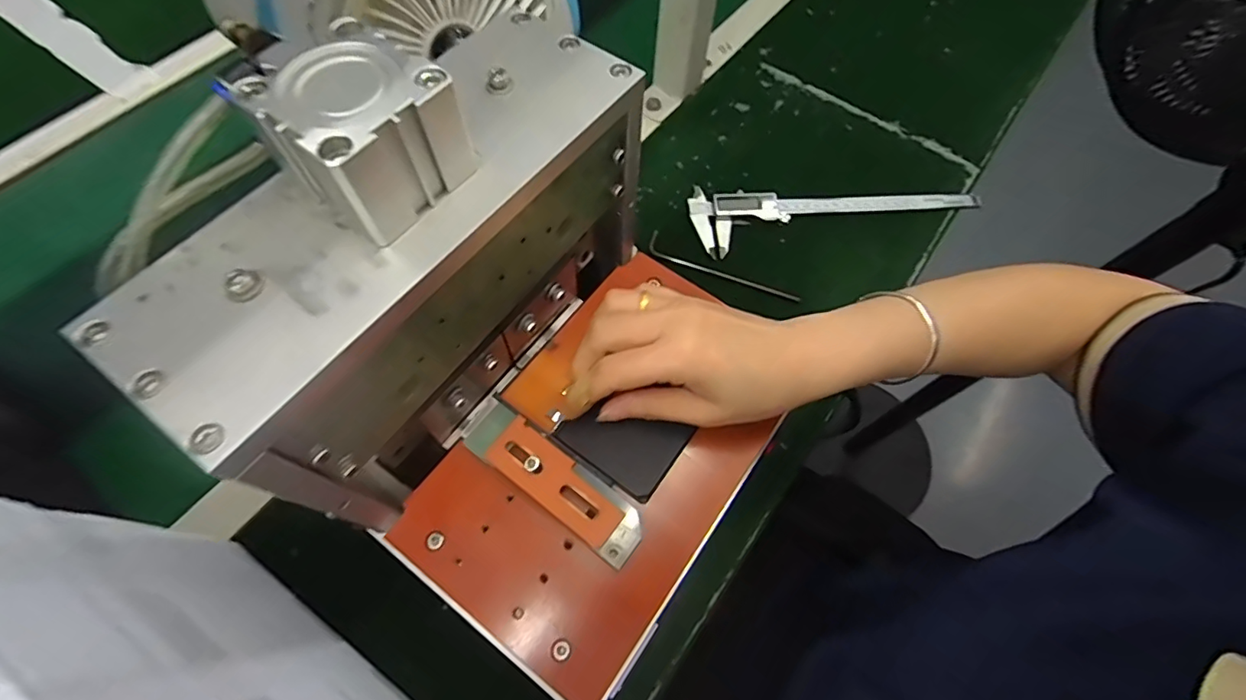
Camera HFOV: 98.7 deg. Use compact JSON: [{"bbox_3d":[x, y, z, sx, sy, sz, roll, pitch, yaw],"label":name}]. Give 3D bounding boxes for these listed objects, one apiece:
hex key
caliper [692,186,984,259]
[{"bbox_3d":[0.089,-0.071,0.489,0.146,0.004,0.023,27,66,11],"label":"hex key"},{"bbox_3d":[0.209,-0.133,0.520,0.286,0.011,0.072,-5,64,-5],"label":"caliper"}]

